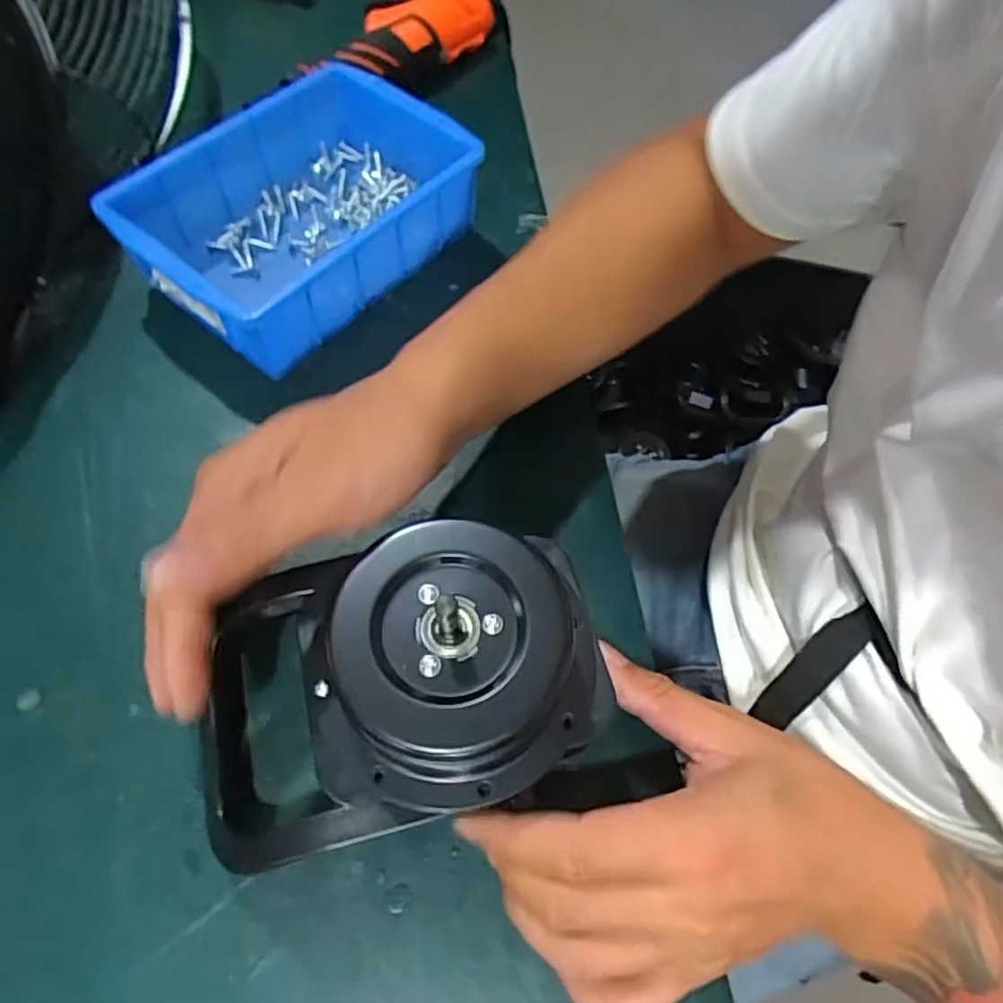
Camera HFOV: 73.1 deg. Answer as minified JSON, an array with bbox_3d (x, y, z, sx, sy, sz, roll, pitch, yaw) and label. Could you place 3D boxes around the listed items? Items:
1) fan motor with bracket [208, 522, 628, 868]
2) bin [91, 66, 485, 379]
[{"bbox_3d":[-0.041,0.066,0.262,0.157,0.064,0.105,-11,63,-9],"label":"fan motor with bracket"},{"bbox_3d":[-0.126,-0.182,0.428,0.142,0.062,0.195,38,66,16],"label":"bin"}]

